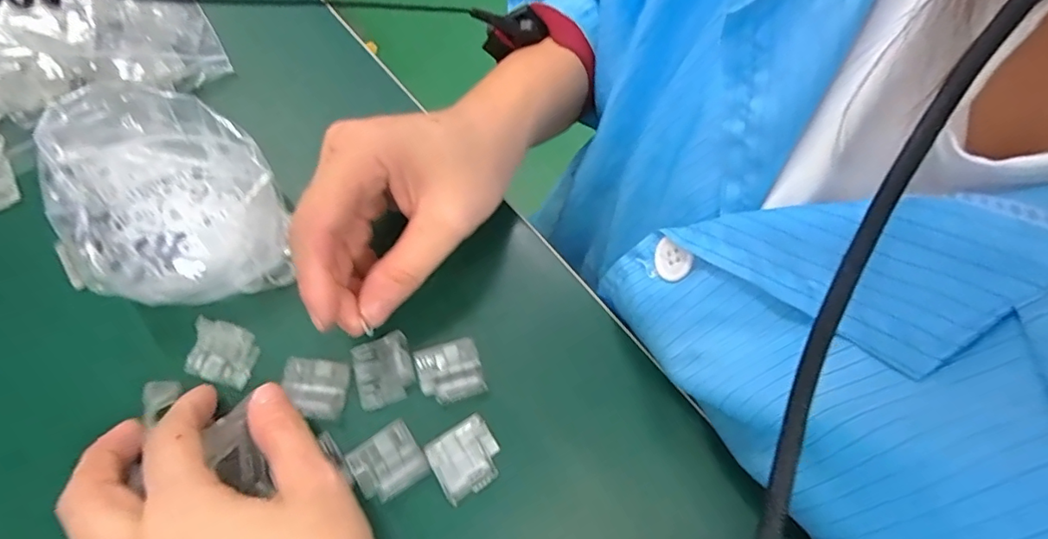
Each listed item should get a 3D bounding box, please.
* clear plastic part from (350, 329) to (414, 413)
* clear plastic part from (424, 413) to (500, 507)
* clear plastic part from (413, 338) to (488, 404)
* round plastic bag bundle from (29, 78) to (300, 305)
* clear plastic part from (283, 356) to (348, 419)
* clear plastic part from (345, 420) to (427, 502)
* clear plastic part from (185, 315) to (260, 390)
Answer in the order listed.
[{"bbox_3d":[-0.065,0.046,0.245,0.026,0.005,0.030,-17,70,-7],"label":"clear plastic part"},{"bbox_3d":[-0.025,0.080,0.227,0.028,0.007,0.028,-31,72,-12],"label":"clear plastic part"},{"bbox_3d":[-0.034,0.046,0.243,0.028,0.004,0.026,-15,70,-6],"label":"clear plastic part"},{"bbox_3d":[-0.165,-0.037,0.244,0.088,0.051,0.103,-33,73,-13],"label":"round plastic bag bundle"},{"bbox_3d":[-0.096,0.054,0.241,0.030,0.004,0.025,6,69,2],"label":"clear plastic part"},{"bbox_3d":[-0.059,0.083,0.229,0.028,0.005,0.027,-36,73,-13],"label":"clear plastic part"},{"bbox_3d":[-0.140,0.039,0.246,0.030,0.008,0.026,13,69,4],"label":"clear plastic part"}]

